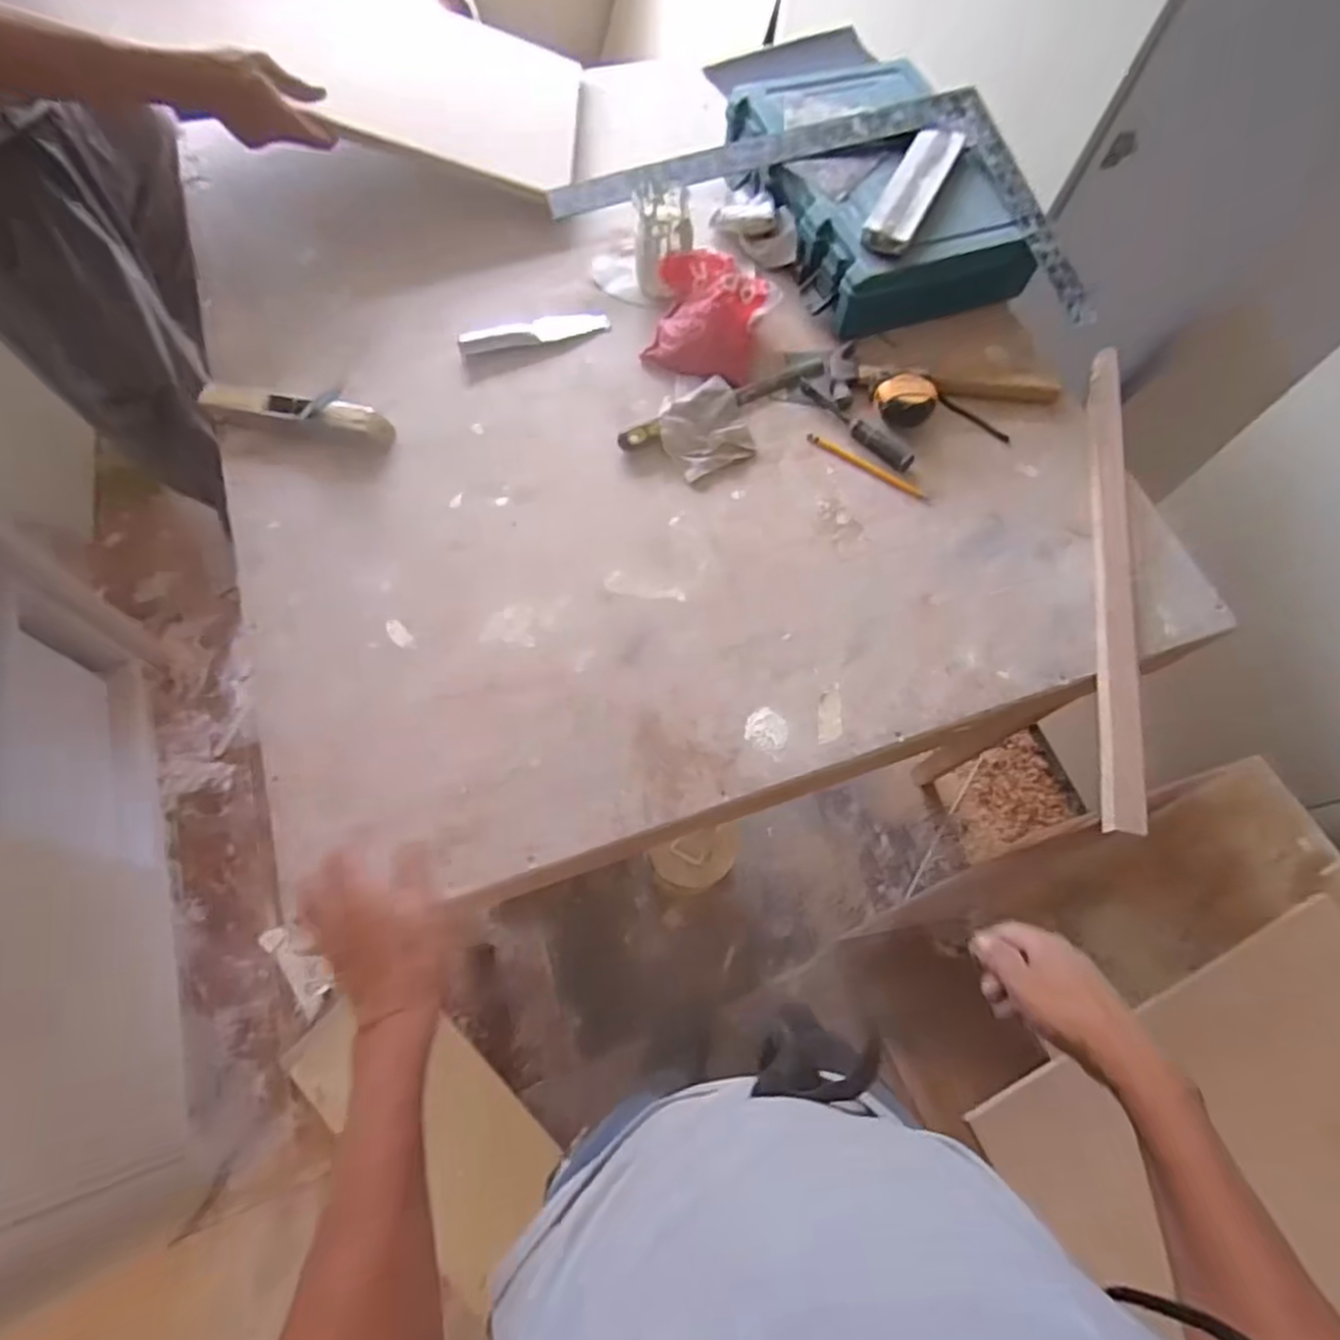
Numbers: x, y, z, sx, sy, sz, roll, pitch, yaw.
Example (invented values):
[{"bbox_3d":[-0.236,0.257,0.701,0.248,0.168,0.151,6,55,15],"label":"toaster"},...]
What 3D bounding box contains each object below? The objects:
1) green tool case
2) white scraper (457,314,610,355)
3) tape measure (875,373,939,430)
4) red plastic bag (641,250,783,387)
[{"bbox_3d":[0.275,-0.670,0.971,0.279,0.094,0.422,-17,69,-9],"label":"green tool case"},{"bbox_3d":[-0.176,-0.440,0.909,0.192,0.010,0.037,-15,69,-9],"label":"white scraper"},{"bbox_3d":[0.294,-0.334,0.868,0.070,0.035,0.068,-2,68,-3],"label":"tape measure"},{"bbox_3d":[0.050,-0.452,0.883,0.144,0.067,0.137,16,68,4],"label":"red plastic bag"}]

